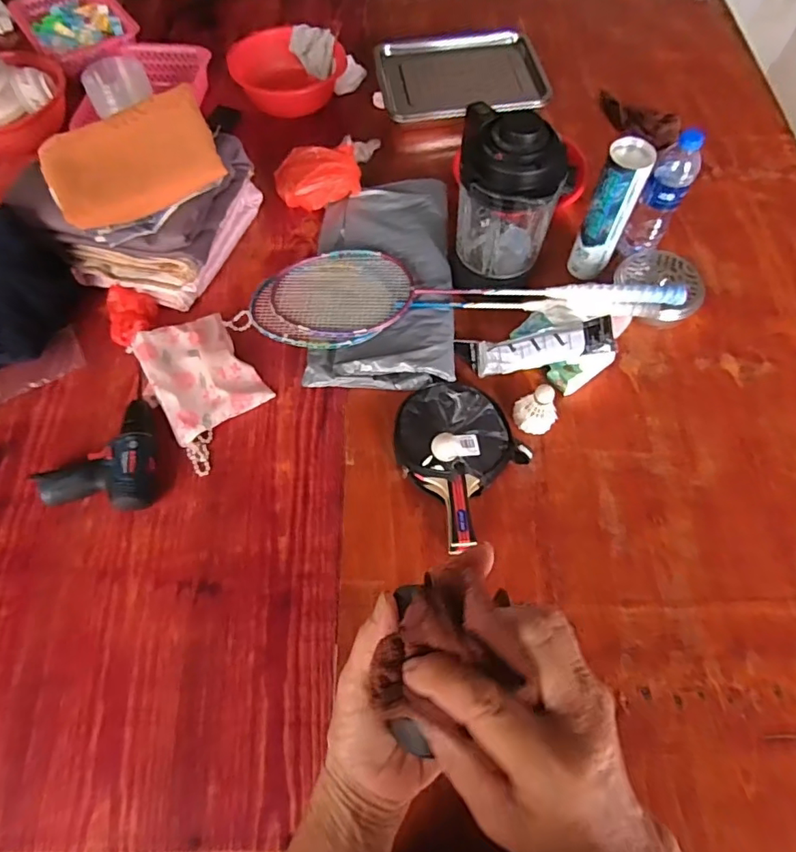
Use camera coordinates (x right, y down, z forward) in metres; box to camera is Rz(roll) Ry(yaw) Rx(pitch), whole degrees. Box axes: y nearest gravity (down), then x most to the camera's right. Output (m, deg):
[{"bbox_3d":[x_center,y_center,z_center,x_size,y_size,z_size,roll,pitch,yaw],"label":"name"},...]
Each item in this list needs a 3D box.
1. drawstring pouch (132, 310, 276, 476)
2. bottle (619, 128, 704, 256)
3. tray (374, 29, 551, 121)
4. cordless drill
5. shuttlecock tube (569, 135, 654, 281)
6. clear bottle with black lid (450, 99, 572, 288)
[{"bbox_3d":[-0.294,-0.067,0.846,0.178,0.045,0.251,-26,65,-11],"label":"drawstring pouch"},{"bbox_3d":[0.428,-0.367,0.872,0.060,0.216,0.057,26,67,14],"label":"bottle"},{"bbox_3d":[0.128,-0.761,1.157,0.333,0.024,0.264,-10,65,-4],"label":"tray"},{"bbox_3d":[-0.433,0.042,0.782,0.141,0.066,0.164,-8,63,-2],"label":"cordless drill"},{"bbox_3d":[0.339,-0.338,0.867,0.072,0.218,0.065,21,66,12],"label":"shuttlecock tube"},{"bbox_3d":[0.163,-0.336,0.819,0.144,0.274,0.152,9,64,6],"label":"clear bottle with black lid"}]

